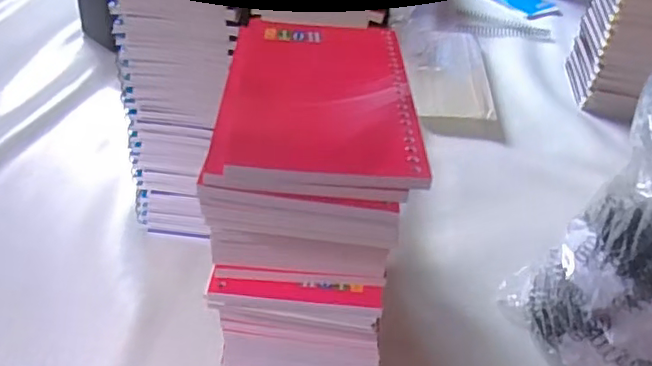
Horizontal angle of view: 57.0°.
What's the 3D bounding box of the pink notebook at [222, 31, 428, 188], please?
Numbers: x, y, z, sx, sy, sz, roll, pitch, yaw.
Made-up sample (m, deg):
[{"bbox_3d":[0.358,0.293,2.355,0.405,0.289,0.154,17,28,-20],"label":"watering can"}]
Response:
[{"bbox_3d":[-0.001,-0.042,0.275,0.080,0.011,0.117,3,40,-6],"label":"pink notebook"}]

